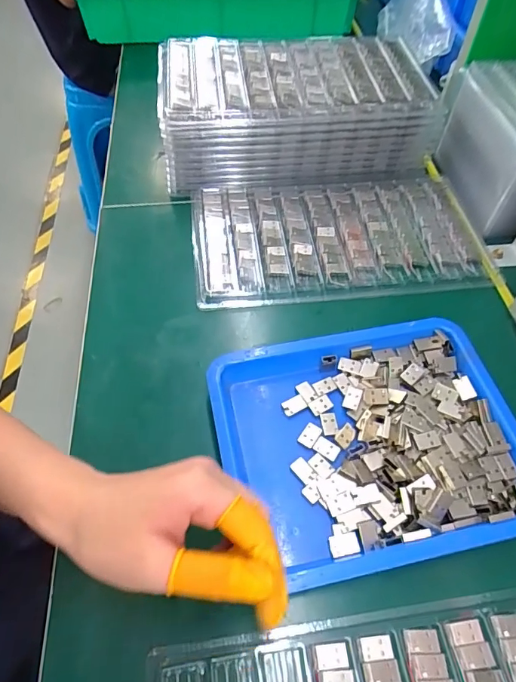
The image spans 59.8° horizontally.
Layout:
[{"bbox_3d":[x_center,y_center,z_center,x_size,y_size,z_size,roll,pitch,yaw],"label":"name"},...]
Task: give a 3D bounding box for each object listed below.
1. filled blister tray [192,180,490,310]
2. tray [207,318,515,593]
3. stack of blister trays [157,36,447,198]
[{"bbox_3d":[0.075,-0.111,0.465,0.277,0.022,0.158,-6,55,-4],"label":"filled blister tray"},{"bbox_3d":[0.083,0.069,0.329,0.213,0.028,0.170,-9,56,-7],"label":"tray"},{"bbox_3d":[0.041,-0.270,0.523,0.299,0.087,0.173,-3,56,-3],"label":"stack of blister trays"}]

